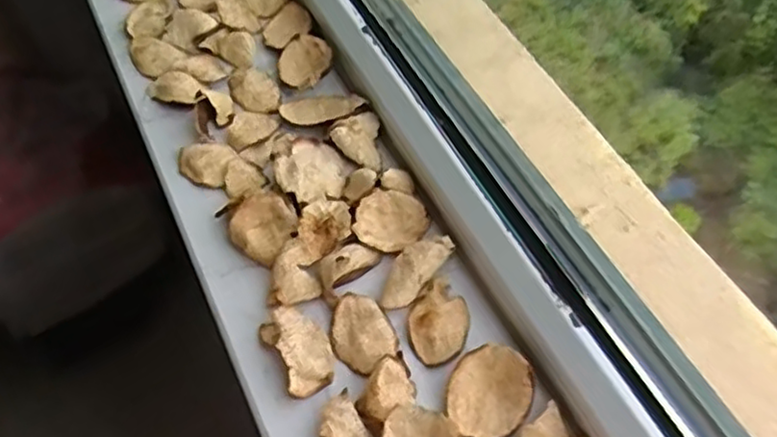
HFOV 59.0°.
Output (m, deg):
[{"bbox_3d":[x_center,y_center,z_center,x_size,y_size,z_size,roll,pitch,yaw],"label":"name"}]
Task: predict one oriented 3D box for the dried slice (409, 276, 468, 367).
[{"bbox_3d":[0.030,0.061,0.411,0.033,0.005,0.054,6,57,6],"label":"dried slice"}]

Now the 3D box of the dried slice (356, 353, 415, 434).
[{"bbox_3d":[-0.002,0.096,0.379,0.026,0.010,0.037,39,66,24],"label":"dried slice"}]

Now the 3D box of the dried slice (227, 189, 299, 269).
[{"bbox_3d":[-0.079,0.006,0.442,0.044,0.013,0.048,-1,57,2],"label":"dried slice"}]

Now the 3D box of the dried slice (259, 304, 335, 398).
[{"bbox_3d":[-0.052,0.074,0.398,0.032,0.015,0.052,-28,60,-15],"label":"dried slice"}]

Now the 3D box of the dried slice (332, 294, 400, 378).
[{"bbox_3d":[-0.016,0.067,0.404,0.035,0.006,0.048,-31,61,-17],"label":"dried slice"}]

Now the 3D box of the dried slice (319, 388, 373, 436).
[{"bbox_3d":[-0.023,0.116,0.371,0.023,0.013,0.038,-26,60,-14],"label":"dried slice"}]

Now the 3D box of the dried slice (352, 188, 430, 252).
[{"bbox_3d":[0.002,0.002,0.447,0.046,0.017,0.042,-1,57,2],"label":"dried slice"}]

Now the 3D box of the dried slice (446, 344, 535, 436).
[{"bbox_3d":[0.056,0.095,0.377,0.049,0.013,0.043,-33,62,-18],"label":"dried slice"}]

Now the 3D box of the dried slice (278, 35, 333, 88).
[{"bbox_3d":[-0.064,-0.119,0.528,0.043,0.010,0.041,-2,69,4],"label":"dried slice"}]

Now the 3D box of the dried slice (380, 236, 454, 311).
[{"bbox_3d":[0.015,0.032,0.423,0.024,0.013,0.057,35,65,22],"label":"dried slice"}]

